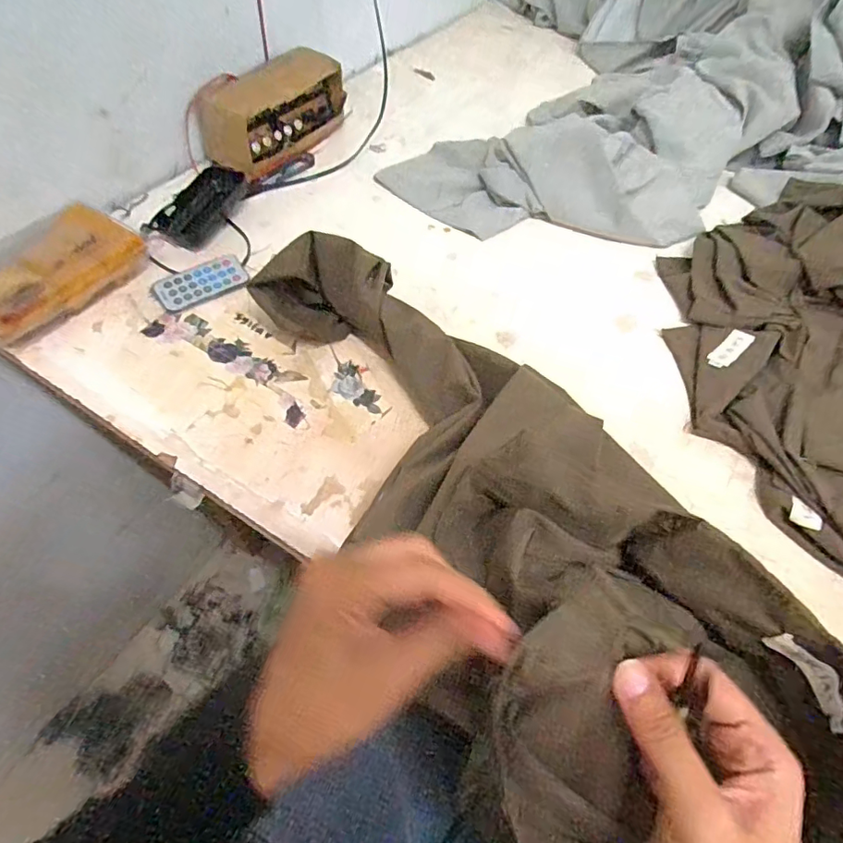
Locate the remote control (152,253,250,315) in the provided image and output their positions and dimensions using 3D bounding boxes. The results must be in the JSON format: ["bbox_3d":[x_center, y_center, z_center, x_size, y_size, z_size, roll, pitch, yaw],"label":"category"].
[{"bbox_3d":[-0.212,-0.134,0.503,0.085,0.008,0.040,-31,82,-21],"label":"remote control"}]

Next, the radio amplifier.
[{"bbox_3d":[-0.173,-0.369,0.623,0.069,0.077,0.186,33,60,16],"label":"radio amplifier"}]

